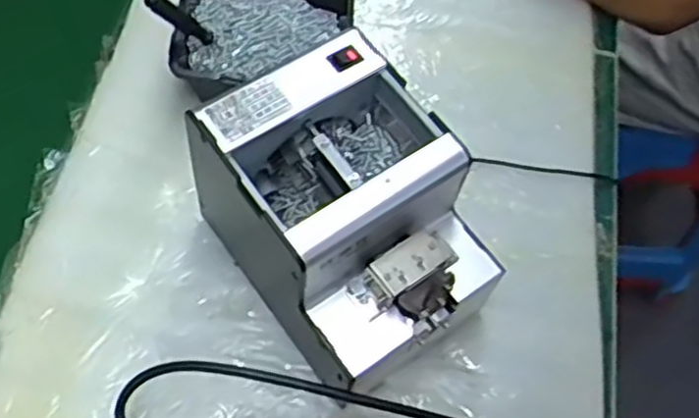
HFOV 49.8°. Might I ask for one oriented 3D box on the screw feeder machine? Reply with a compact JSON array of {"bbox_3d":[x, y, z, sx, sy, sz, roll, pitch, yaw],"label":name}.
[{"bbox_3d":[-0.001,0.008,0.495,0.129,0.146,0.181,-31,68,-19],"label":"screw feeder machine"}]

